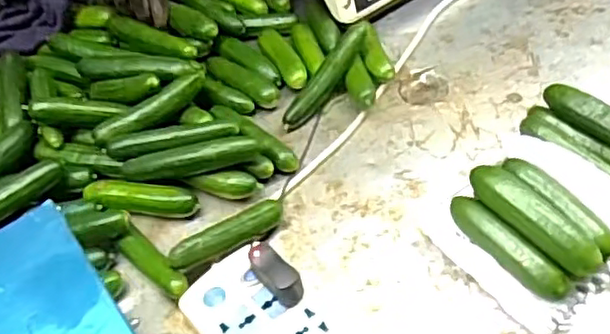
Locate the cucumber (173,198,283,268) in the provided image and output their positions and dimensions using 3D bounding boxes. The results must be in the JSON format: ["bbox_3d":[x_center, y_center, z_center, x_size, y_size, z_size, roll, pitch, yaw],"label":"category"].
[{"bbox_3d":[-0.075,0.067,0.630,0.119,0.026,0.029,-22,52,-23],"label":"cucumber"}]

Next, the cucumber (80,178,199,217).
[{"bbox_3d":[-0.175,0.034,0.682,0.122,0.027,0.032,11,47,6],"label":"cucumber"}]

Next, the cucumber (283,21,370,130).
[{"bbox_3d":[0.028,-0.110,0.758,0.031,0.025,0.160,30,76,22],"label":"cucumber"}]

